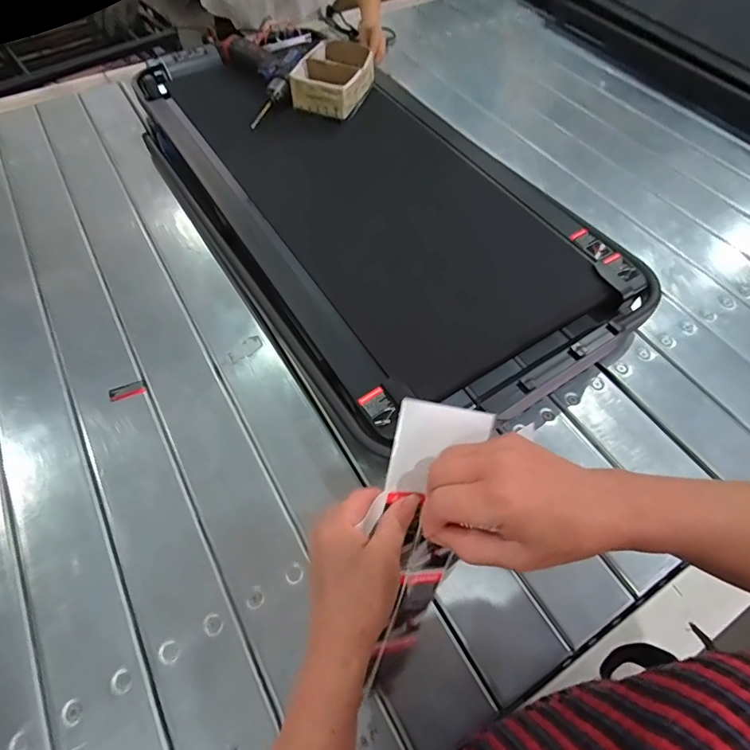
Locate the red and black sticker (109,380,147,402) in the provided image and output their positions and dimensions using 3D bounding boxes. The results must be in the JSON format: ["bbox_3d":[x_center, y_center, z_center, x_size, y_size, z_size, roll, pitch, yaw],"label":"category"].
[{"bbox_3d":[-0.366,0.024,0.658,0.050,0.004,0.025,-20,59,-12],"label":"red and black sticker"}]

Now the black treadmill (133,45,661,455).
[{"bbox_3d":[-0.049,-0.350,0.843,0.541,0.098,1.058,-29,62,-17],"label":"black treadmill"}]

